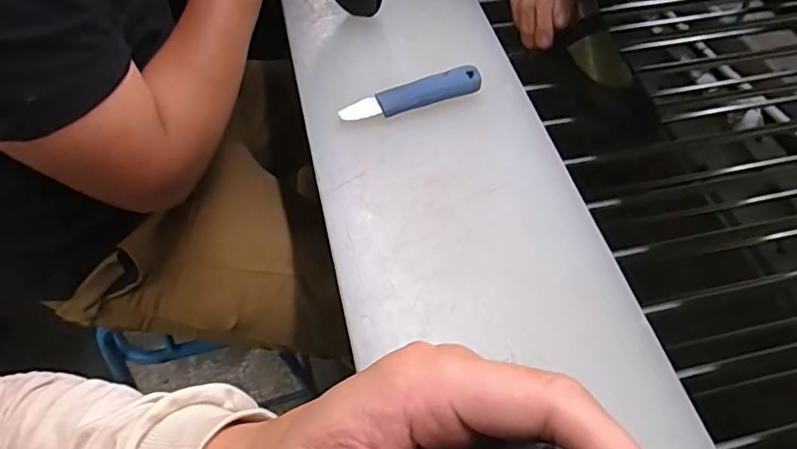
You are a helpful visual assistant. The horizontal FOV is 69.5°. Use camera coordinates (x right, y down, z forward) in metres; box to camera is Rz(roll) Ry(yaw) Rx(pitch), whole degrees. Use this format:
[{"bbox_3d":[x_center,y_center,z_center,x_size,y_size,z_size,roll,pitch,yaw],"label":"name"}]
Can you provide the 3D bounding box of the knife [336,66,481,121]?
[{"bbox_3d":[0.015,-0.137,0.610,0.154,0.021,0.026,-18,57,-14],"label":"knife"}]

